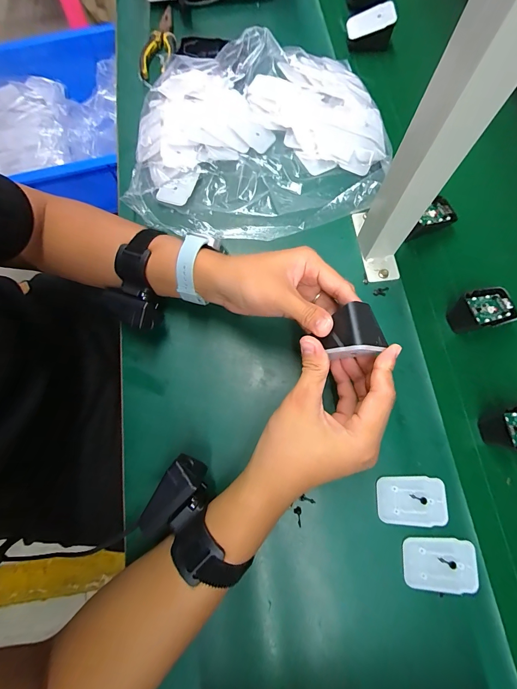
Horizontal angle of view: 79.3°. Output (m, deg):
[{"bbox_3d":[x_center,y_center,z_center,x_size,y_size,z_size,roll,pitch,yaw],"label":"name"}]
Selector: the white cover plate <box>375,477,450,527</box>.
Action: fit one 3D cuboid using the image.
[{"bbox_3d":[0.155,0.158,0.314,0.070,0.005,0.045,0,75,1],"label":"white cover plate"}]

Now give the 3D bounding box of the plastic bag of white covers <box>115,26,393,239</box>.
[{"bbox_3d":[0.000,-0.270,0.410,0.319,0.049,0.262,6,76,3],"label":"plastic bag of white covers"}]

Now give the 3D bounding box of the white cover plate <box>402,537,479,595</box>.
[{"bbox_3d":[0.175,0.212,0.299,0.071,0.004,0.044,2,75,2],"label":"white cover plate"}]

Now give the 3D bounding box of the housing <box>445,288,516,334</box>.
[{"bbox_3d":[0.260,-0.039,0.364,0.072,0.036,0.042,-13,76,-2],"label":"housing"}]

